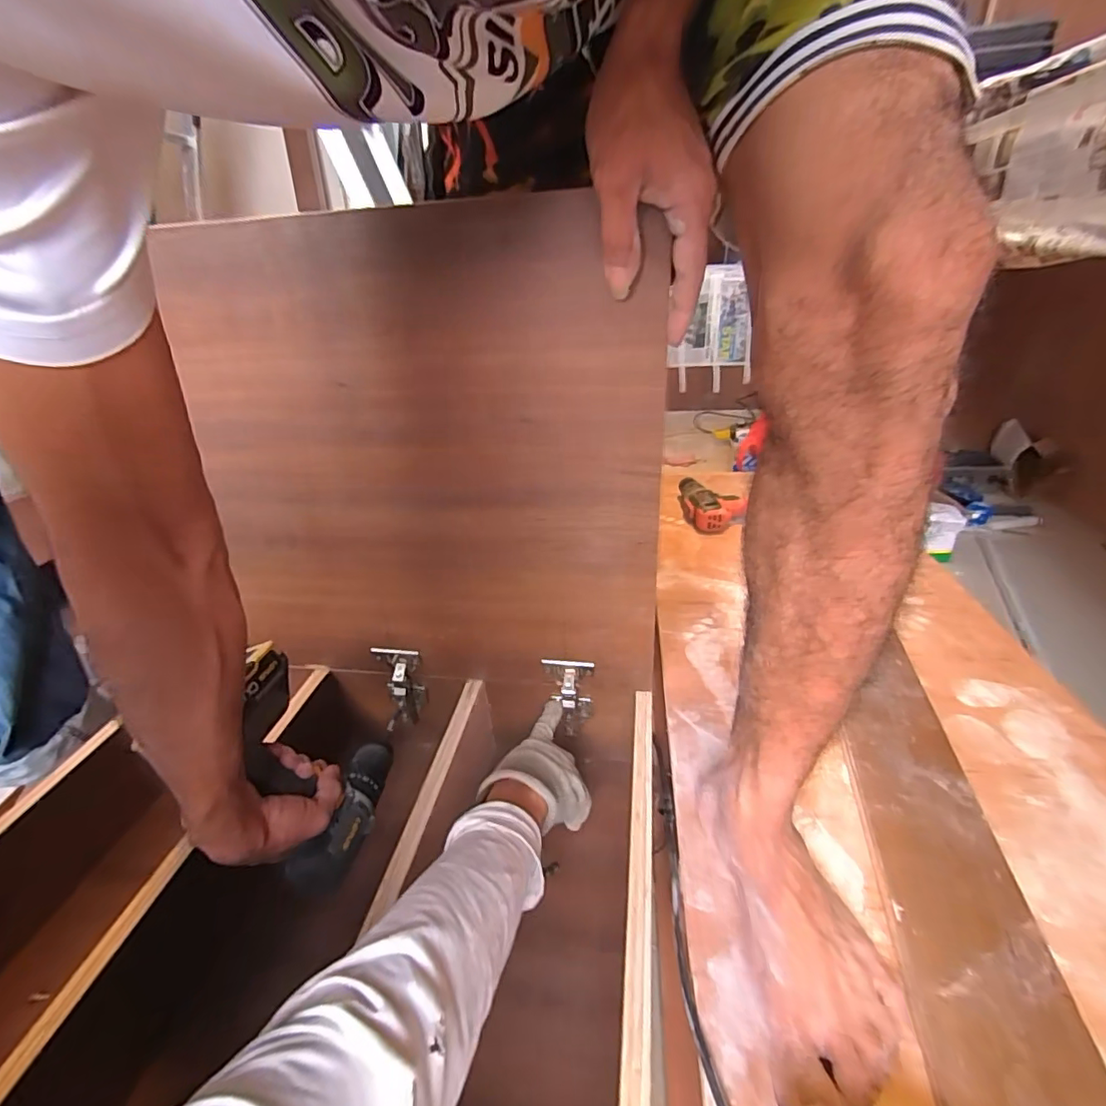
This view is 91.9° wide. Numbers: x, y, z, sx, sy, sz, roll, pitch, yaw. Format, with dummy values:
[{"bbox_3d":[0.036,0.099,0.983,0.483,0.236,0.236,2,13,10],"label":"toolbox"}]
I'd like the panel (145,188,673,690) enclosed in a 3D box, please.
[{"bbox_3d":[-0.123,-0.045,0.518,0.437,0.481,0.023,2,37,9],"label":"panel"}]

